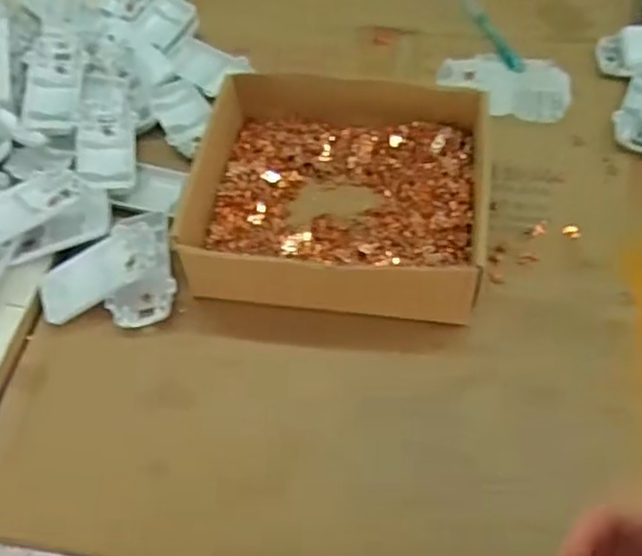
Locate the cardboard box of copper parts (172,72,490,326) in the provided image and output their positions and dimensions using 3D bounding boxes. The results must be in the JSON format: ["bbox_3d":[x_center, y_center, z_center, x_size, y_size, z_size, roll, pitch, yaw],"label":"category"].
[{"bbox_3d":[0.016,-0.074,0.562,0.210,0.054,0.213,5,55,6],"label":"cardboard box of copper parts"}]

